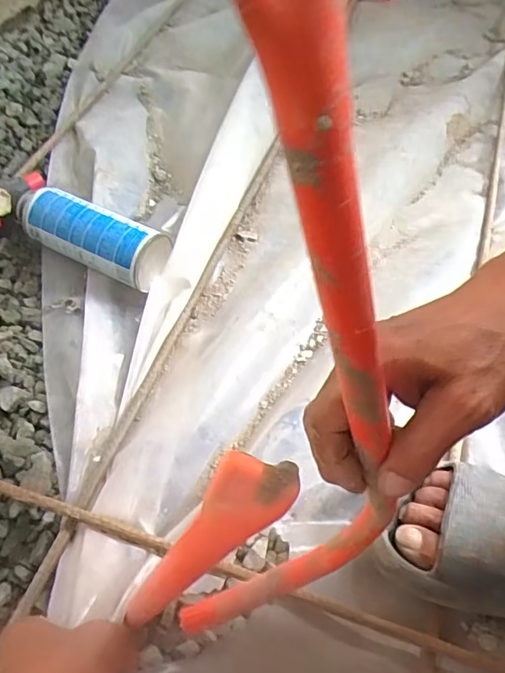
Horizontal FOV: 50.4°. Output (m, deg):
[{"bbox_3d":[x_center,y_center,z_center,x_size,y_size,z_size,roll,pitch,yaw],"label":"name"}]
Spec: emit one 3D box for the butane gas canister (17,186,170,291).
[{"bbox_3d":[-0.186,-0.111,0.597,0.192,0.070,0.062,24,58,10],"label":"butane gas canister"}]

